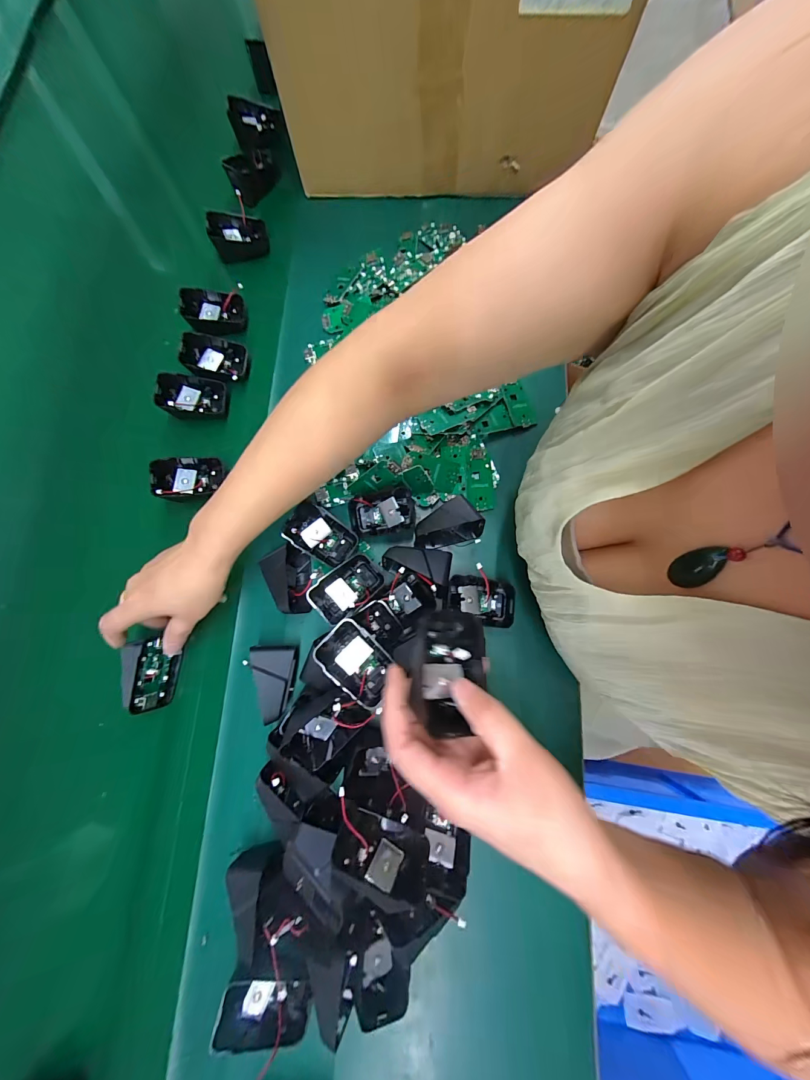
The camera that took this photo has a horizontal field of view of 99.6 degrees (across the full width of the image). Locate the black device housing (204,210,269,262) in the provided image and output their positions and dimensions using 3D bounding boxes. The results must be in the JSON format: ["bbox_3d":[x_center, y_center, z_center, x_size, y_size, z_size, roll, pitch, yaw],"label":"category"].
[{"bbox_3d":[-0.214,-0.391,0.442,0.068,0.034,0.045,-15,79,-2],"label":"black device housing"}]

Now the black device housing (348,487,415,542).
[{"bbox_3d":[-0.024,-0.025,0.362,0.071,0.039,0.049,-4,79,1],"label":"black device housing"}]

